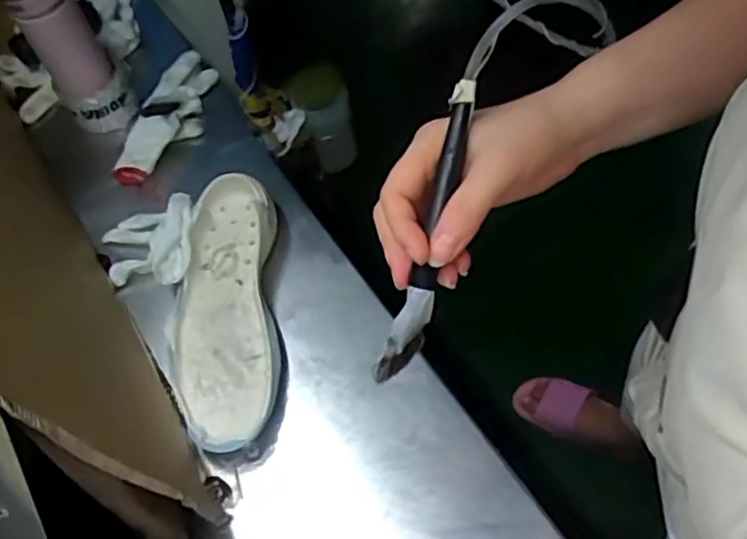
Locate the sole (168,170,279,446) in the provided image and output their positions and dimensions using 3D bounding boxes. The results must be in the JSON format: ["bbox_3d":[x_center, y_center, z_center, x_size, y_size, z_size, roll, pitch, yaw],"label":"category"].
[{"bbox_3d":[-0.140,0.032,0.665,0.102,0.044,0.266,-8,57,5],"label":"sole"}]

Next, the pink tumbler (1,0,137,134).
[{"bbox_3d":[-0.331,-0.253,0.743,0.077,0.221,0.065,-28,58,-8],"label":"pink tumbler"}]

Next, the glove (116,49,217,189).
[{"bbox_3d":[-0.239,-0.179,0.807,0.070,0.030,0.189,18,62,24],"label":"glove"}]

